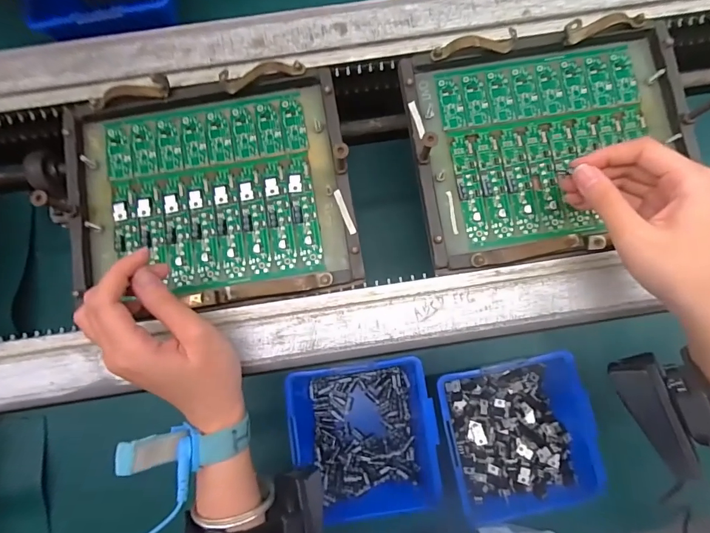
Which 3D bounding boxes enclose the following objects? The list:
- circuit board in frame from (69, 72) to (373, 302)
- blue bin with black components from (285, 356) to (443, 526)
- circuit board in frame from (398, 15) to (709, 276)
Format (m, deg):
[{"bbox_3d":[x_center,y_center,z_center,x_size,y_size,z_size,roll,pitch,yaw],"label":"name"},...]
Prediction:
[{"bbox_3d":[-0.113,-0.060,0.324,0.214,0.024,0.177,-7,83,0],"label":"circuit board in frame"},{"bbox_3d":[0.008,0.154,0.374,0.122,0.059,0.133,-8,82,1],"label":"blue bin with black components"},{"bbox_3d":[0.156,-0.098,0.324,0.216,0.024,0.176,-9,83,0],"label":"circuit board in frame"}]

